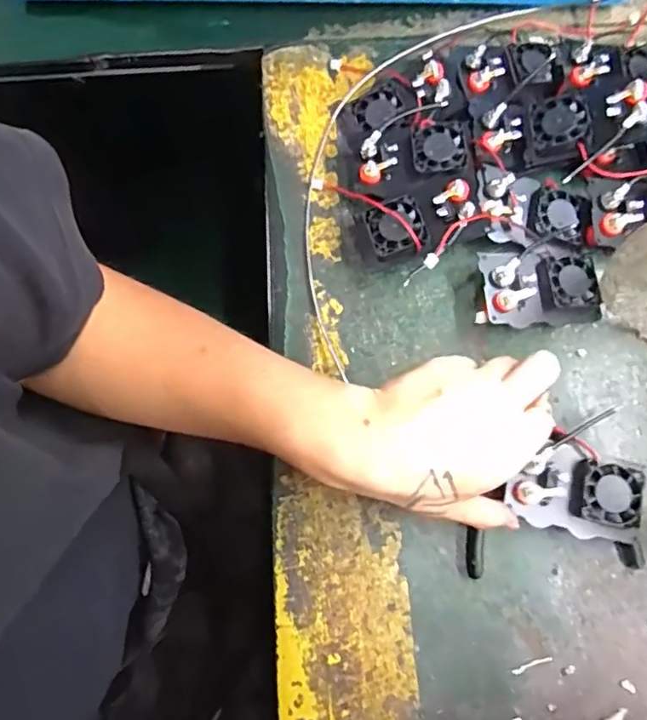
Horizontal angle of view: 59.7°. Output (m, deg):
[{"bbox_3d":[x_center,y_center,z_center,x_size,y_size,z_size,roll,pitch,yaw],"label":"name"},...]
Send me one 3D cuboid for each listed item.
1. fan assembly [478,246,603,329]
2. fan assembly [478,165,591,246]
[{"bbox_3d":[0.161,-0.054,0.418,0.086,0.029,0.055,-8,75,0],"label":"fan assembly"},{"bbox_3d":[0.162,-0.117,0.429,0.082,0.020,0.058,2,75,3],"label":"fan assembly"}]

